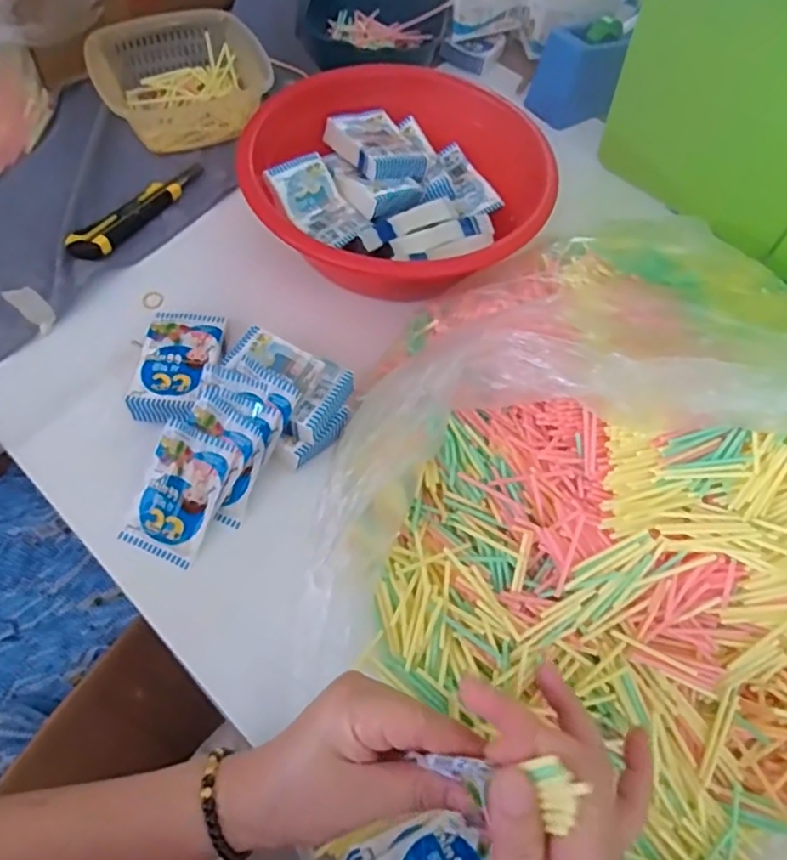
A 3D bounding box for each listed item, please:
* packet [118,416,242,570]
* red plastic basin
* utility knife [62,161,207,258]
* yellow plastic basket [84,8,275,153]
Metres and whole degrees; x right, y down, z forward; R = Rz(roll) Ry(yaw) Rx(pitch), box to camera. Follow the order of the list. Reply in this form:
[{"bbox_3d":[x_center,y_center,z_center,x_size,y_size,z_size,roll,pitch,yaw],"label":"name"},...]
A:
[{"bbox_3d":[-0.168,0.050,0.488,0.062,0.009,0.101,22,89,9],"label":"packet"},{"bbox_3d":[0.004,-0.249,0.660,0.291,0.082,0.291,2,59,-3],"label":"red plastic basin"},{"bbox_3d":[-0.267,-0.236,0.662,0.033,0.013,0.177,32,62,15],"label":"utility knife"},{"bbox_3d":[-0.255,-0.424,0.744,0.187,0.058,0.175,-22,63,-16],"label":"yellow plastic basket"}]

